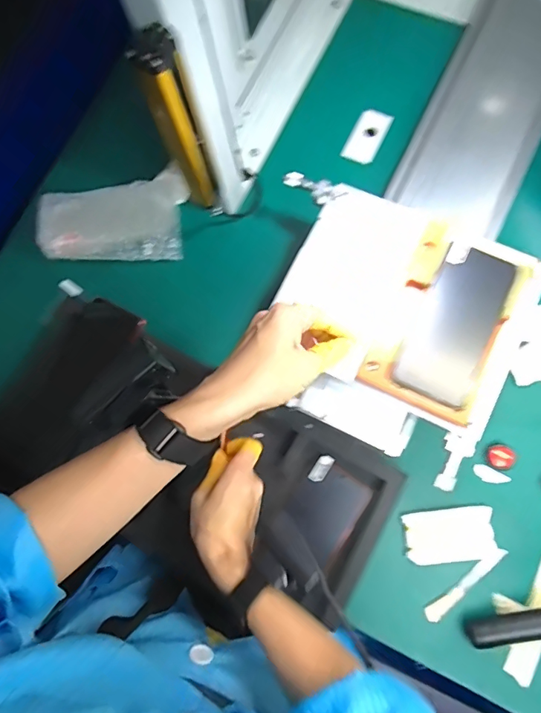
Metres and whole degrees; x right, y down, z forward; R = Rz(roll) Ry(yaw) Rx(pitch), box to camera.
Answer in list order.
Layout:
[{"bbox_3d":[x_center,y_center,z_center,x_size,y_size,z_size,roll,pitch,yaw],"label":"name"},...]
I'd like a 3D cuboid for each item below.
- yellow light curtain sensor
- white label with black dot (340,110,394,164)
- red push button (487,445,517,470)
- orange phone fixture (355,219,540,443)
[{"bbox_3d":[-0.076,-0.198,0.433,0.042,0.219,0.034,-14,79,-2],"label":"yellow light curtain sensor"},{"bbox_3d":[0.137,-0.308,0.656,0.045,0.008,0.081,28,80,6],"label":"white label with black dot"},{"bbox_3d":[0.276,0.121,0.557,0.031,0.008,0.028,8,79,2],"label":"red push button"},{"bbox_3d":[0.185,-0.030,0.465,0.131,0.025,0.186,25,80,6],"label":"orange phone fixture"}]

